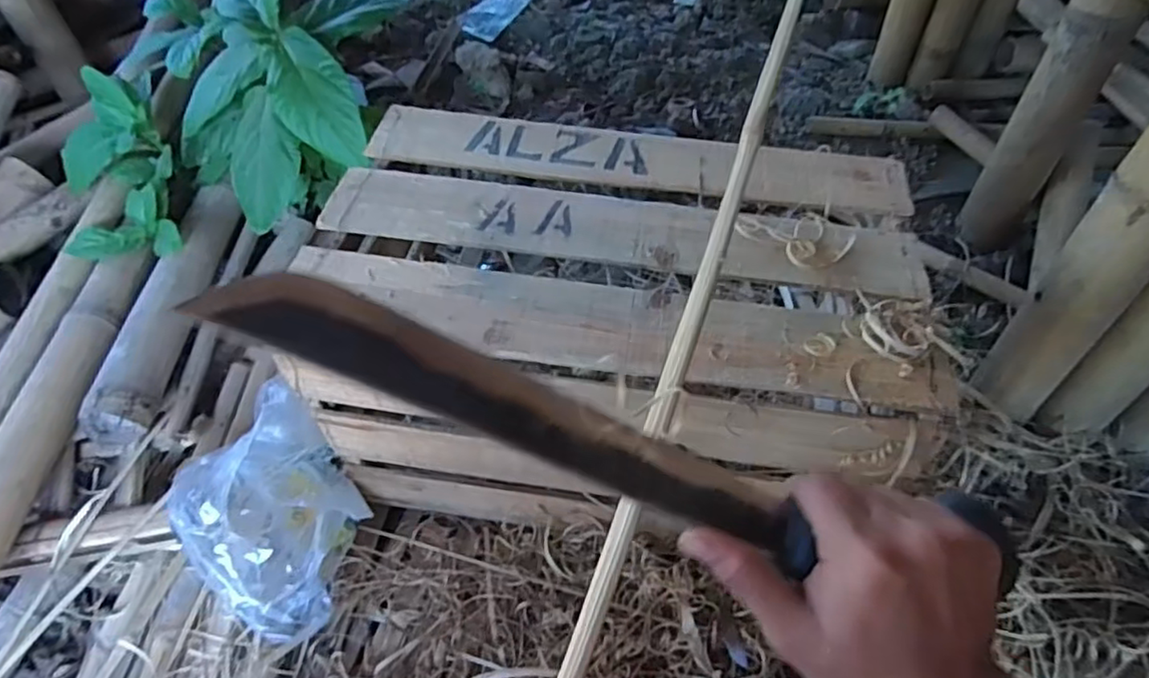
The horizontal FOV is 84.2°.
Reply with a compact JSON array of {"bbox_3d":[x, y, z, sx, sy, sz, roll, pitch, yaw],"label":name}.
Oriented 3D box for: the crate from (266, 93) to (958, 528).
[{"bbox_3d":[0.042,-0.008,0.737,0.574,0.309,0.353,9,51,7],"label":"crate"}]

